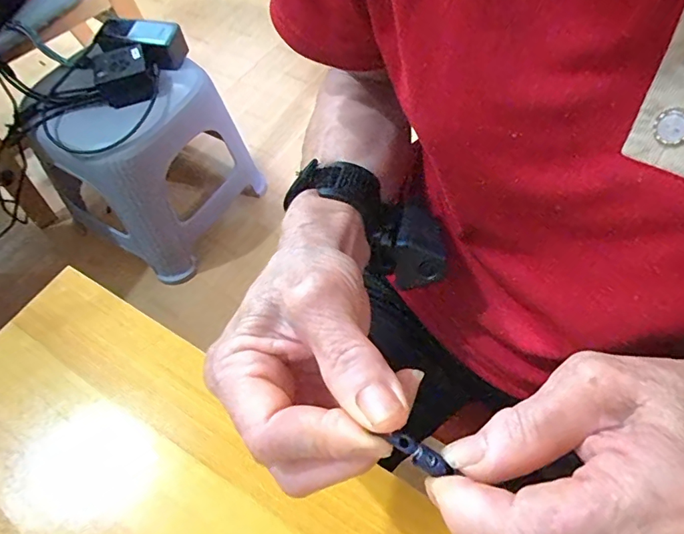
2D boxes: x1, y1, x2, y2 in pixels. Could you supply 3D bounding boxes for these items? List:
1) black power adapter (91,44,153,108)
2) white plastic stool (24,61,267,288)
[{"bbox_3d":[-0.339,-0.300,0.743,0.085,0.053,0.079,-16,60,-7],"label":"black power adapter"},{"bbox_3d":[-0.349,-0.190,0.874,0.233,0.342,0.271,28,64,17],"label":"white plastic stool"}]

